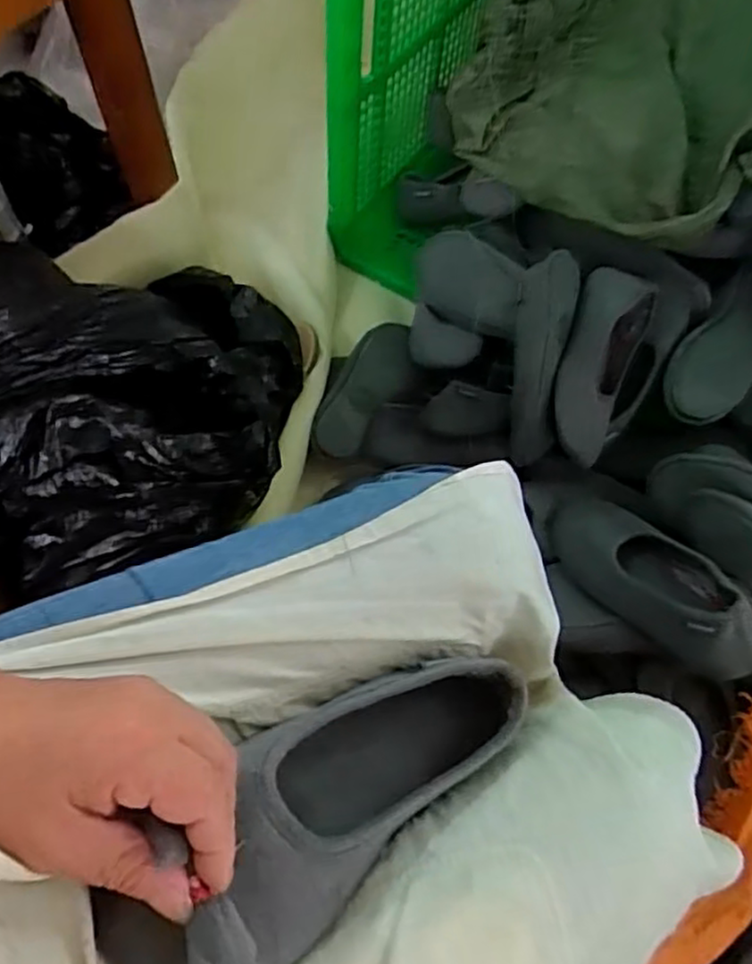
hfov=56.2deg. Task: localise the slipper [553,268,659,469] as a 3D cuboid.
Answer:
[{"bbox_3d":[0.257,-0.136,0.807,0.086,0.053,0.232,18,80,5],"label":"slipper"}]

